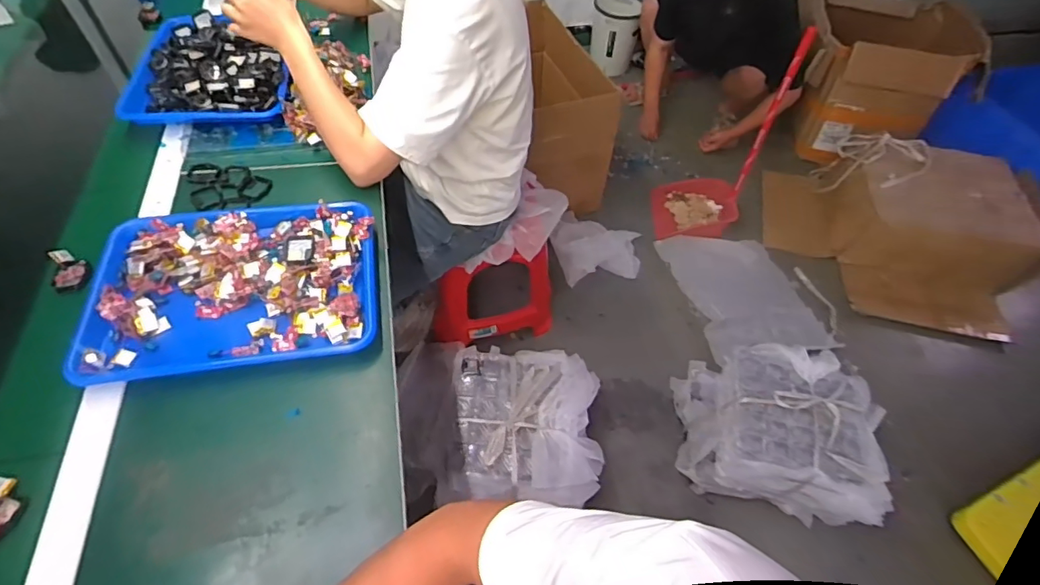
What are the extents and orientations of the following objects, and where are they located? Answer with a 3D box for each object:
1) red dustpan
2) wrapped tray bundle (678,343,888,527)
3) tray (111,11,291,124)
[{"bbox_3d":[0.623,-0.443,1.583,0.289,0.671,0.276,17,55,9],"label":"red dustpan"},{"bbox_3d":[0.616,0.320,1.224,0.429,0.200,0.343,14,55,7],"label":"wrapped tray bundle"},{"bbox_3d":[-0.533,-0.404,0.899,0.256,0.056,0.317,-4,55,-6],"label":"tray"}]

